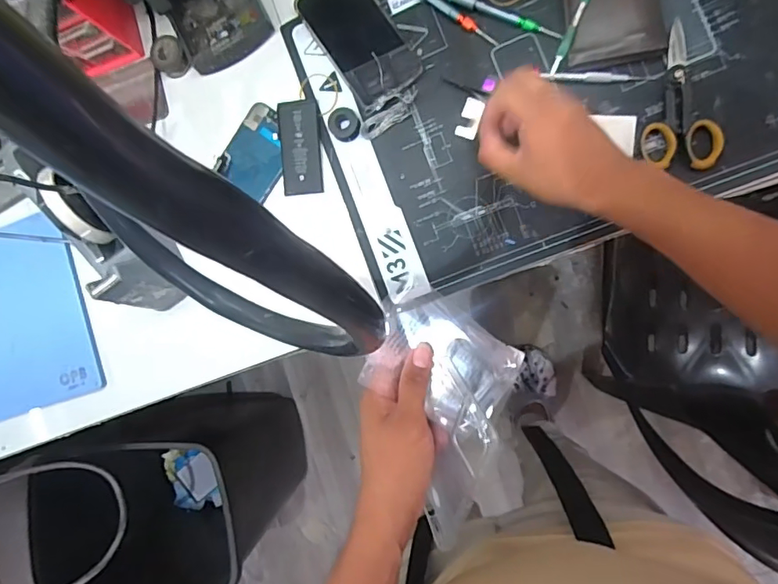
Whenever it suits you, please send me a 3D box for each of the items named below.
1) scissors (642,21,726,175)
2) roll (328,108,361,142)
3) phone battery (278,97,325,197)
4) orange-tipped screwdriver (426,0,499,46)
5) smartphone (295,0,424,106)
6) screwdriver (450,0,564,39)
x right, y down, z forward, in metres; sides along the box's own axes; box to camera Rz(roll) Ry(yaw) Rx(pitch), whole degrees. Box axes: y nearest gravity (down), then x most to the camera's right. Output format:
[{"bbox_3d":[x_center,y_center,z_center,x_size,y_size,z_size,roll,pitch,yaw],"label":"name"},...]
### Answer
[{"bbox_3d":[0.279,-0.178,0.468,0.066,0.019,0.131,12,94,9],"label":"scissors"},{"bbox_3d":[-0.046,-0.173,0.525,0.031,0.014,0.033,0,92,10],"label":"roll"},{"bbox_3d":[-0.094,-0.154,0.539,0.043,0.006,0.097,-5,91,10],"label":"phone battery"},{"bbox_3d":[0.059,-0.284,0.510,0.119,0.010,0.011,37,97,7],"label":"orange-tipped screwdriver"},{"bbox_3d":[-0.034,-0.270,0.530,0.071,0.010,0.148,-35,86,9],"label":"smartphone"},{"bbox_3d":[0.113,-0.273,0.501,0.119,0.014,0.013,26,96,8],"label":"screwdriver"}]

